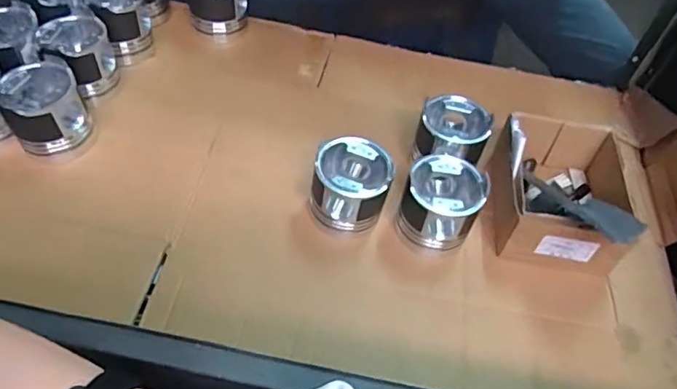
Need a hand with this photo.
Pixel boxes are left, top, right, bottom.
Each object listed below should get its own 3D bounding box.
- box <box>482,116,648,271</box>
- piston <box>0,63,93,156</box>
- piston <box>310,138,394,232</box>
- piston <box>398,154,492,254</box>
[{"bbox_3d":[0.304,0.002,0.707,0.168,0.124,0.219,8,51,0],"label":"box"},{"bbox_3d":[-0.392,-0.107,0.713,0.093,0.103,0.093,-28,59,-25],"label":"piston"},{"bbox_3d":[0.014,-0.005,0.689,0.095,0.109,0.089,3,51,-4],"label":"piston"},{"bbox_3d":[0.132,0.018,0.688,0.094,0.104,0.098,3,51,-4],"label":"piston"}]

